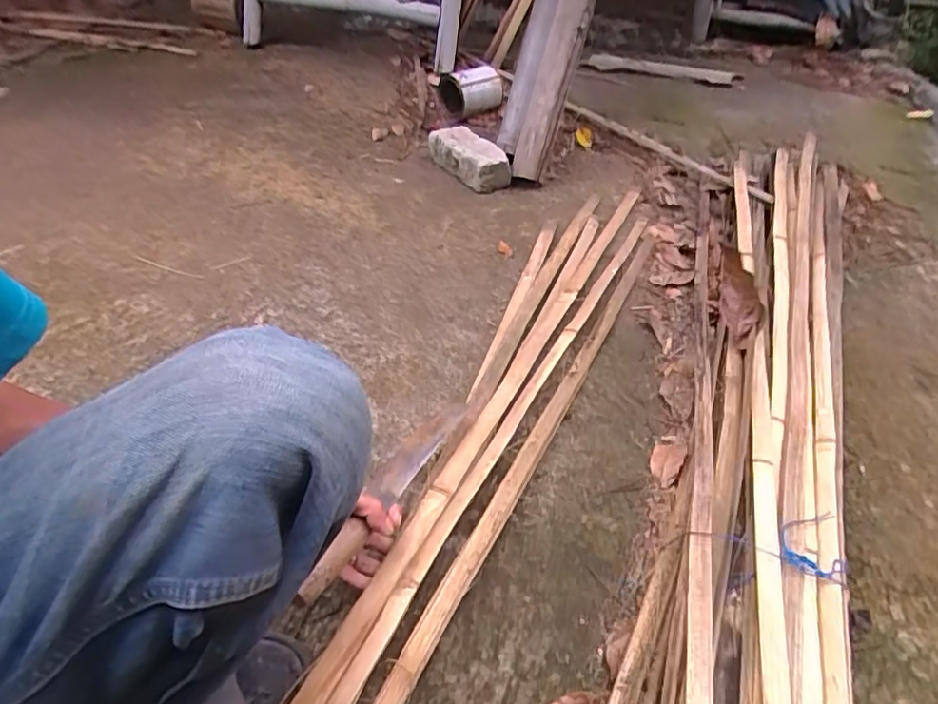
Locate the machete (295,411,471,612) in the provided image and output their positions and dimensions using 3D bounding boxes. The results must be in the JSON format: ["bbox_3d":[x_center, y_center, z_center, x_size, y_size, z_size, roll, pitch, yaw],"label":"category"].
[{"bbox_3d":[-0.081,0.134,0.605,0.034,0.031,0.296,18,36,18],"label":"machete"}]

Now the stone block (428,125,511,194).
[{"bbox_3d":[-0.004,-0.425,1.307,0.089,0.092,0.223,-31,52,-29],"label":"stone block"}]

